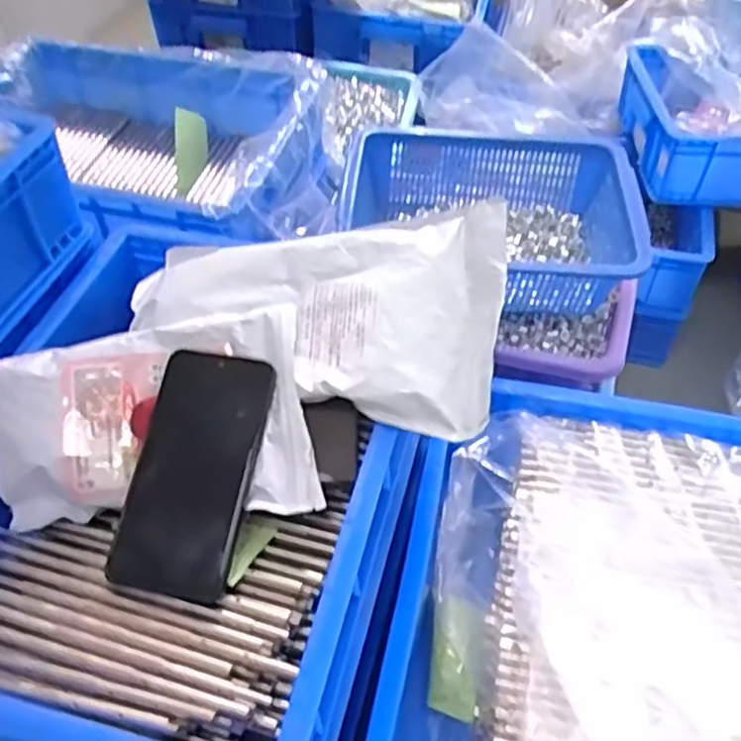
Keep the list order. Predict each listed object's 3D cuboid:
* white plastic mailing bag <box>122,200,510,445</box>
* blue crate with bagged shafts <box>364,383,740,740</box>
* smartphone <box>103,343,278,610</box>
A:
[{"bbox_3d":[-0.039,-0.052,0.535,0.271,0.050,0.181,7,63,9],"label":"white plastic mailing bag"},{"bbox_3d":[0.173,0.179,0.538,0.295,0.129,0.368,9,48,9],"label":"blue crate with bagged shafts"},{"bbox_3d":[-0.117,0.065,0.462,0.074,0.013,0.160,9,70,9],"label":"smartphone"}]

